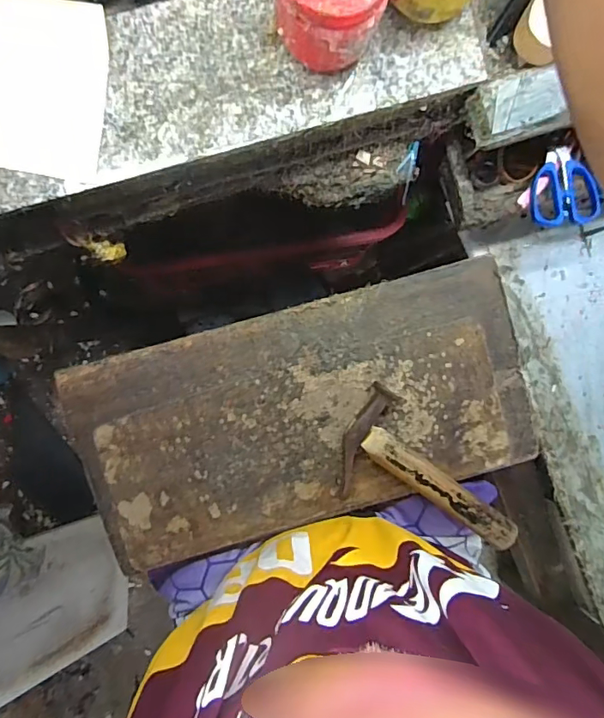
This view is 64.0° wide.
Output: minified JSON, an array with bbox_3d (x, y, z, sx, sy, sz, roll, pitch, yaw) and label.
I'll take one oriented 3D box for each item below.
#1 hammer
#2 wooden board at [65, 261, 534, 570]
[{"bbox_3d":[0.147,0.137,0.549,0.222,0.034,0.128,30,88,-6],"label":"hammer"},{"bbox_3d":[0.012,0.066,0.555,0.499,0.031,0.243,-15,93,-5],"label":"wooden board"}]

